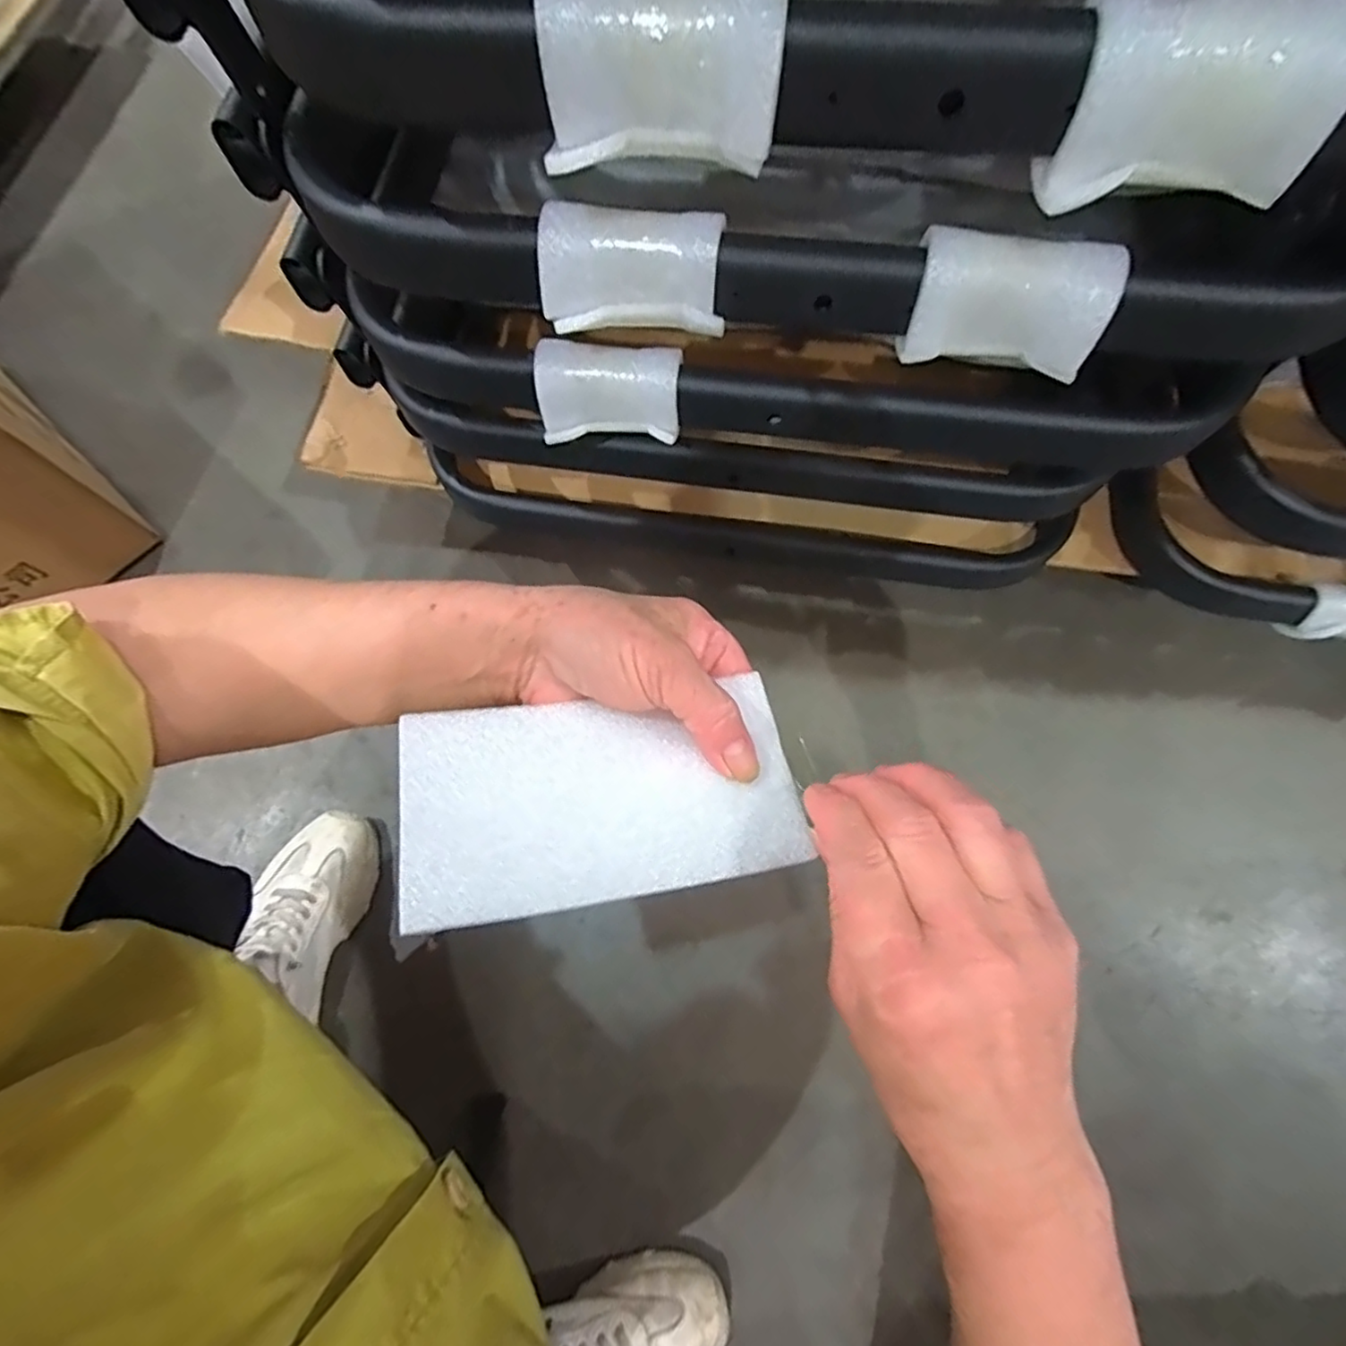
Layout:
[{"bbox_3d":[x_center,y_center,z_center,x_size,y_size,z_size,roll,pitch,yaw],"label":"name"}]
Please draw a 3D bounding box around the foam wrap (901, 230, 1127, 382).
[{"bbox_3d":[0.147,-0.161,0.285,0.081,0.041,0.034,4,72,2],"label":"foam wrap"}]

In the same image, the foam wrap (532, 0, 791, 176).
[{"bbox_3d":[-0.004,-0.198,0.215,0.078,0.043,0.030,-1,72,0],"label":"foam wrap"}]

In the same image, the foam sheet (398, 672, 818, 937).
[{"bbox_3d":[-0.023,0.042,0.232,0.138,0.008,0.075,-5,55,-18],"label":"foam sheet"}]

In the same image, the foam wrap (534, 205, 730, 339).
[{"bbox_3d":[-0.019,-0.184,0.294,0.081,0.041,0.035,0,72,1],"label":"foam wrap"}]

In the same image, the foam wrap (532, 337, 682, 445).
[{"bbox_3d":[-0.037,-0.163,0.374,0.081,0.042,0.032,2,72,1],"label":"foam wrap"}]

